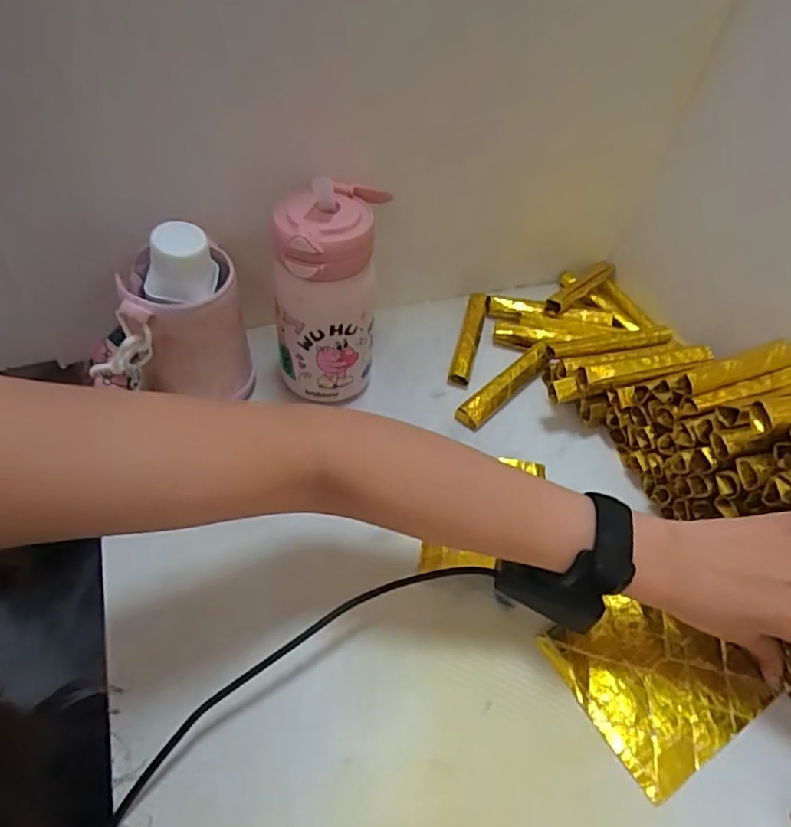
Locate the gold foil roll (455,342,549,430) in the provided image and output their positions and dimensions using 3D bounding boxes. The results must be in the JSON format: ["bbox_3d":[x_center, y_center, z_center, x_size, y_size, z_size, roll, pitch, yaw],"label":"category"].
[{"bbox_3d":[0.107,-0.027,0.557,0.130,0.026,0.023,-36,59,-29],"label":"gold foil roll"}]

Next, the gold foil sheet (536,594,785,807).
[{"bbox_3d":[0.177,0.177,0.397,0.117,0.008,0.108,-24,54,-22],"label":"gold foil sheet"}]

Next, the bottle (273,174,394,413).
[{"bbox_3d":[-0.058,-0.097,0.493,0.081,0.184,0.095,8,48,4],"label":"bottle"}]

